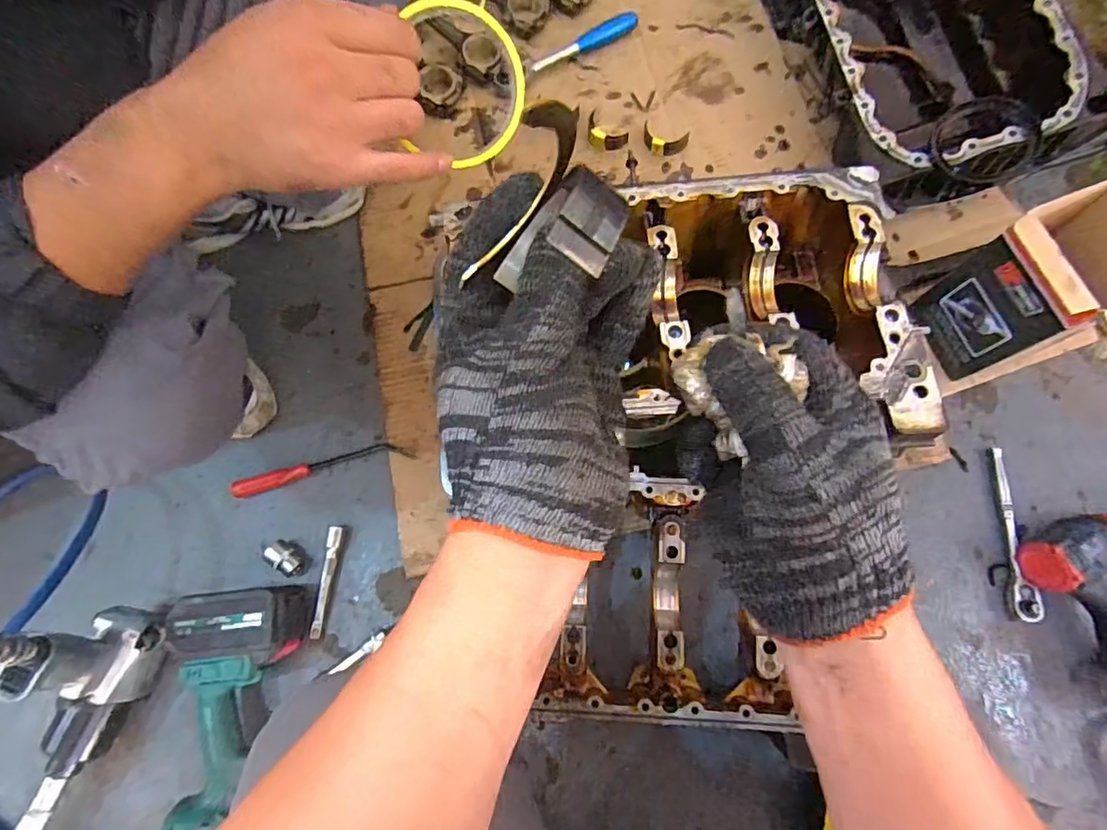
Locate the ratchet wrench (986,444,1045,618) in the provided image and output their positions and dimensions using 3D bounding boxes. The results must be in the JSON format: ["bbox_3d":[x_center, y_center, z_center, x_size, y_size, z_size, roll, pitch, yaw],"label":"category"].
[{"bbox_3d":[0.528,0.134,0.637,0.023,0.022,0.195,1,73,2],"label":"ratchet wrench"}]

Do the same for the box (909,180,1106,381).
[{"bbox_3d":[0.545,-0.092,0.593,0.205,0.210,0.266,-10,73,-1],"label":"box"}]

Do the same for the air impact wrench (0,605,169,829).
[{"bbox_3d":[-0.501,0.313,0.532,0.066,0.196,0.251,27,76,9],"label":"air impact wrench"}]

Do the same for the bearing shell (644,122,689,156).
[{"bbox_3d":[0.156,-0.389,0.785,0.065,0.019,0.040,19,75,7],"label":"bearing shell"}]

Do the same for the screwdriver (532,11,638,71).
[{"bbox_3d":[0.047,-0.572,0.845,0.175,0.022,0.027,-26,74,-6],"label":"screwdriver"}]

